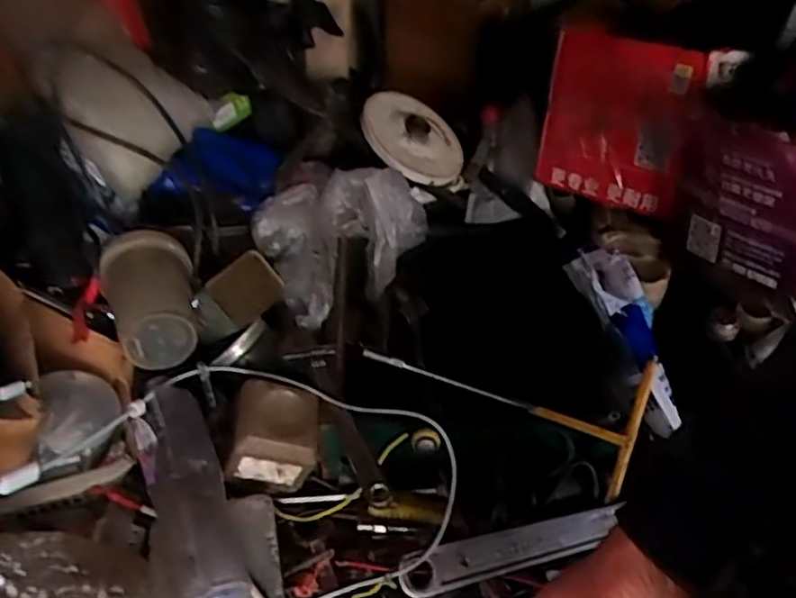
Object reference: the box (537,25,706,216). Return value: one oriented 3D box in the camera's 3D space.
[{"bbox_3d":[0.266,-0.218,0.860,0.195,0.196,0.049,24,27,38],"label":"box"}]

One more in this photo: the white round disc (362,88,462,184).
[{"bbox_3d":[0.022,-0.220,0.969,0.154,0.025,0.137,-7,66,-39],"label":"white round disc"}]

